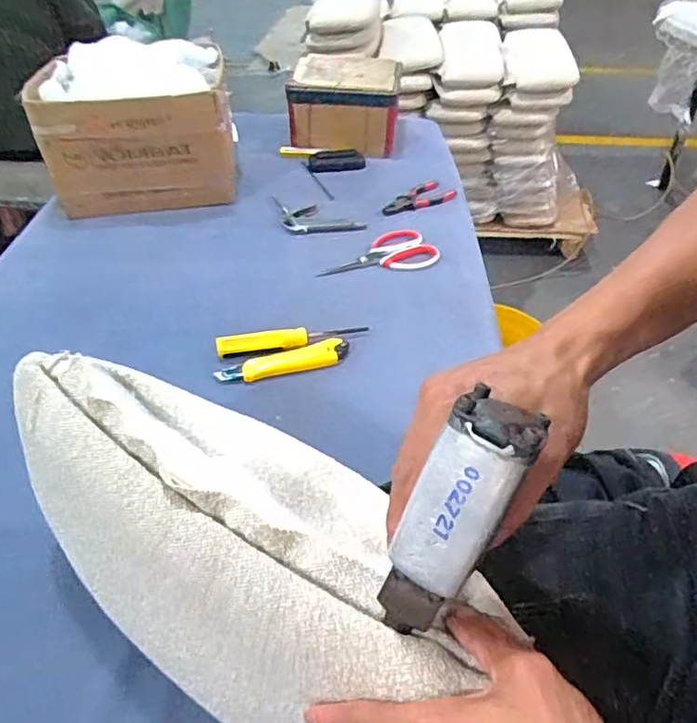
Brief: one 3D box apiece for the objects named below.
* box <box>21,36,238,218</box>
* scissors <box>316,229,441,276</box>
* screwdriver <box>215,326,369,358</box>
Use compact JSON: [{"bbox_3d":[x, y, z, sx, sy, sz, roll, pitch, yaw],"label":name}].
[{"bbox_3d":[-0.352,-0.393,1.000,0.297,0.220,0.185,-4,42,-5],"label":"box"},{"bbox_3d":[0.043,-0.164,0.907,0.183,0.007,0.098,-17,45,-19],"label":"scissors"},{"bbox_3d":[-0.070,-0.031,0.748,0.191,0.024,0.020,-10,43,-11],"label":"screwdriver"}]

